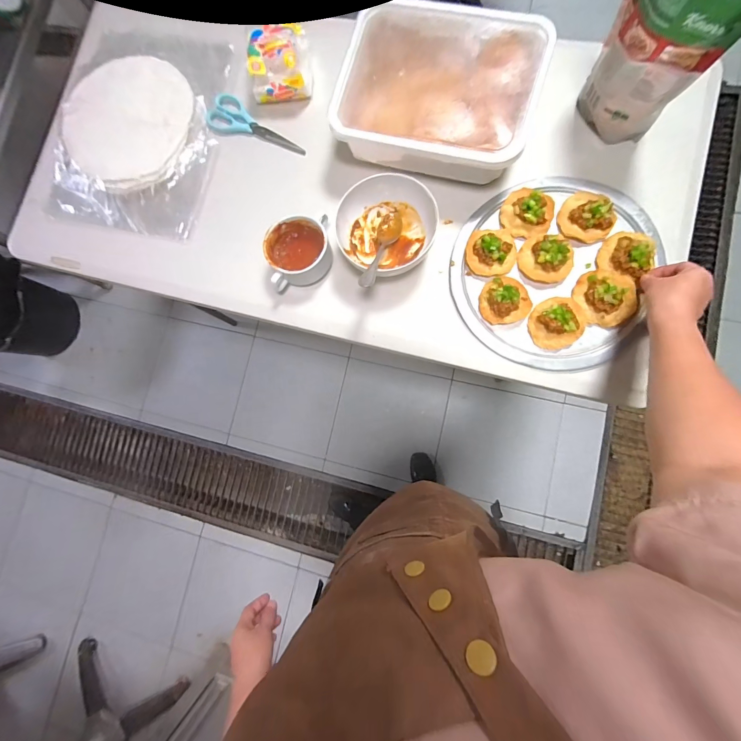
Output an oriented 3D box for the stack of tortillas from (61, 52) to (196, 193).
[{"bbox_3d":[-0.464,-0.483,0.642,0.248,0.030,0.251,39,89,10],"label":"stack of tortillas"}]

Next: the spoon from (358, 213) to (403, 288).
[{"bbox_3d":[0.017,-0.190,0.523,0.038,0.026,0.160,12,55,8],"label":"spoon"}]

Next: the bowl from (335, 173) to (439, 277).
[{"bbox_3d":[0.023,-0.227,0.536,0.140,0.072,0.138,-1,83,6],"label":"bowl"}]

